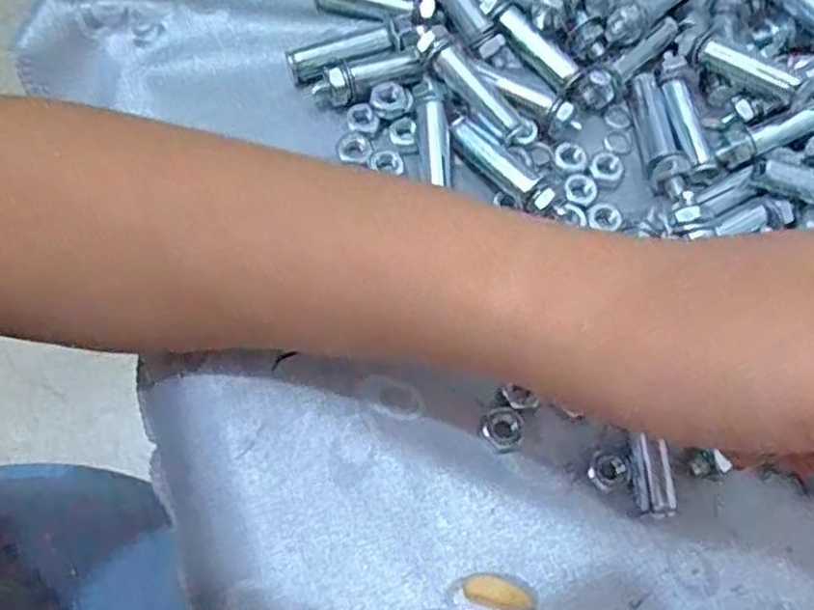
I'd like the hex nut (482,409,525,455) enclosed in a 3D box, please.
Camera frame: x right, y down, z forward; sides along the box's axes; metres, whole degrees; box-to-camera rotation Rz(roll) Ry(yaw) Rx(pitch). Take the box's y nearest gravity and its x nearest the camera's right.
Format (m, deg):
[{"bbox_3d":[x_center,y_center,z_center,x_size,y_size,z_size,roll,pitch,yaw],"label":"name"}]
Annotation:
[{"bbox_3d":[0.032,0.040,0.227,0.013,0.004,0.014,39,71,10],"label":"hex nut"}]

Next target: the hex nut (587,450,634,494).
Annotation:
[{"bbox_3d":[0.065,0.053,0.224,0.014,0.004,0.013,-22,72,-12],"label":"hex nut"}]

